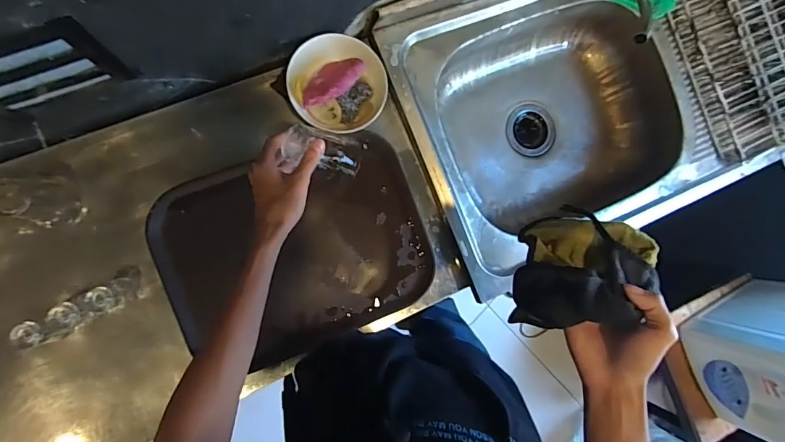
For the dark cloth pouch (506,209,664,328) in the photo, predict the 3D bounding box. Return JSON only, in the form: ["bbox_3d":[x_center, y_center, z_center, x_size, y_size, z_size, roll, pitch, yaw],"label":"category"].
[{"bbox_3d":[0.198,0.050,0.435,0.116,0.102,0.119,-2,91,-8],"label":"dark cloth pouch"}]

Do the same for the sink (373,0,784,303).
[{"bbox_3d":[0.321,-0.203,0.801,0.596,0.163,0.479,-22,93,-7],"label":"sink"}]

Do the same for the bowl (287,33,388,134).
[{"bbox_3d":[-0.083,-0.212,0.634,0.146,0.075,0.140,0,88,-11],"label":"bowl"}]

